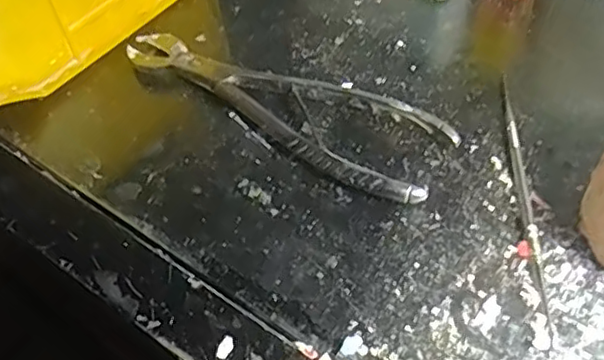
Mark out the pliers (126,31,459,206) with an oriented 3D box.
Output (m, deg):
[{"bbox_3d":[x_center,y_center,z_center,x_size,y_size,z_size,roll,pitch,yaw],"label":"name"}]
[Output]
[{"bbox_3d":[-0.012,-0.047,0.351,0.195,0.011,0.057,30,63,23],"label":"pliers"}]

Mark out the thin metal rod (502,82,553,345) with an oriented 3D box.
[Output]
[{"bbox_3d":[0.107,0.007,0.306,0.006,0.004,0.150,0,55,5],"label":"thin metal rod"}]

